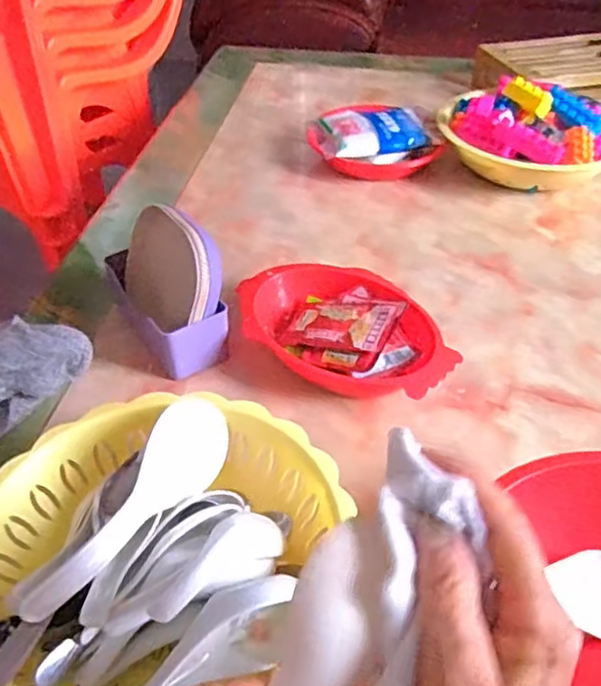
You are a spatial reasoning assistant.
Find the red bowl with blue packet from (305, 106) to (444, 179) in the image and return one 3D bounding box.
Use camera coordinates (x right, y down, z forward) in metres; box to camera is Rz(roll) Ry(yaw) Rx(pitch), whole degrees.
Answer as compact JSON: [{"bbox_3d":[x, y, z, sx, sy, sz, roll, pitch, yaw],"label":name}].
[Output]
[{"bbox_3d":[0.102,-0.286,0.917,0.178,0.058,0.136,-2,43,-1],"label":"red bowl with blue packet"}]

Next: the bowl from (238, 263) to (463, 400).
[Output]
[{"bbox_3d":[0.044,-0.010,0.621,0.219,0.053,0.140,26,49,27],"label":"bowl"}]

